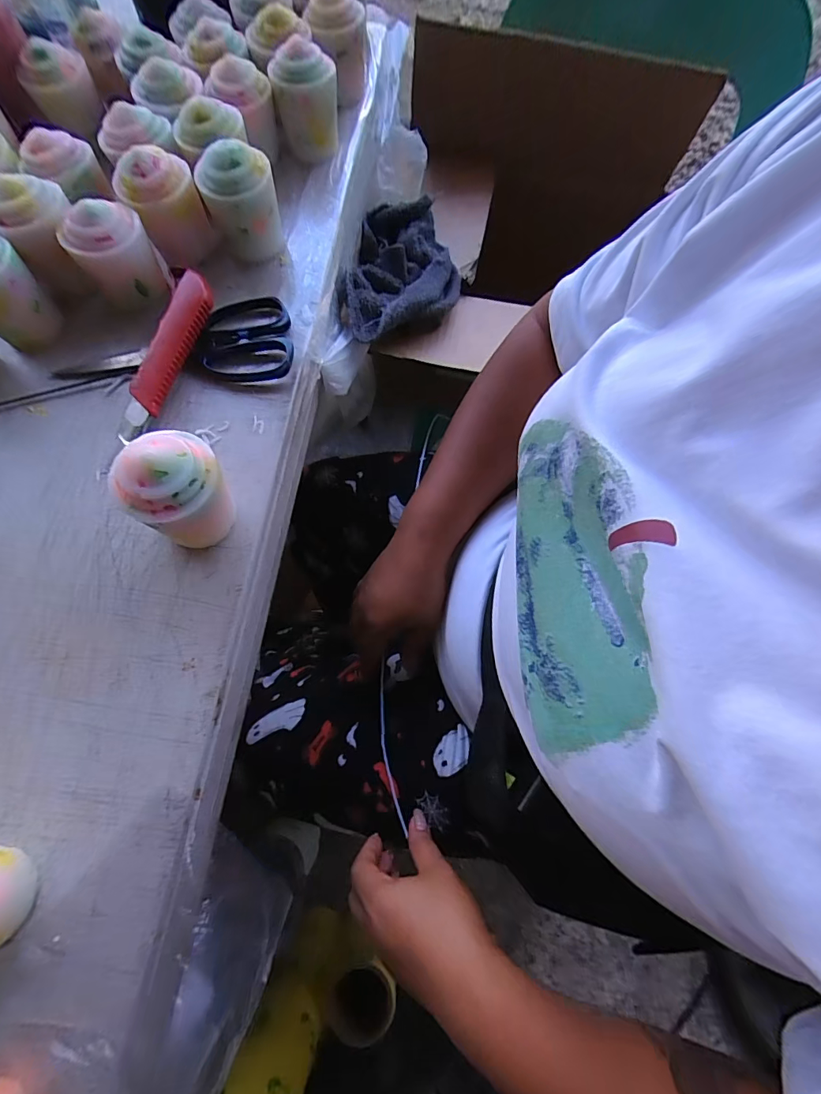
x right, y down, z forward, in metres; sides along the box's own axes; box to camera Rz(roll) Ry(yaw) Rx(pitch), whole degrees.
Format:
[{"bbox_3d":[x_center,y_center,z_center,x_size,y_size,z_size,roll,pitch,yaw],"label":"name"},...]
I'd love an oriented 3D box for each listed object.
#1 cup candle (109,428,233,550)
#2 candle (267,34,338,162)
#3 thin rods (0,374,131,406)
[{"bbox_3d":[-0.139,-0.034,0.275,0.056,0.071,0.060,-36,74,-11],"label":"cup candle"},{"bbox_3d":[-0.090,-0.390,0.398,0.054,0.077,0.047,-12,70,-4],"label":"candle"},{"bbox_3d":[-0.305,-0.107,0.333,0.184,0.004,0.009,-17,71,-5],"label":"thin rods"}]

